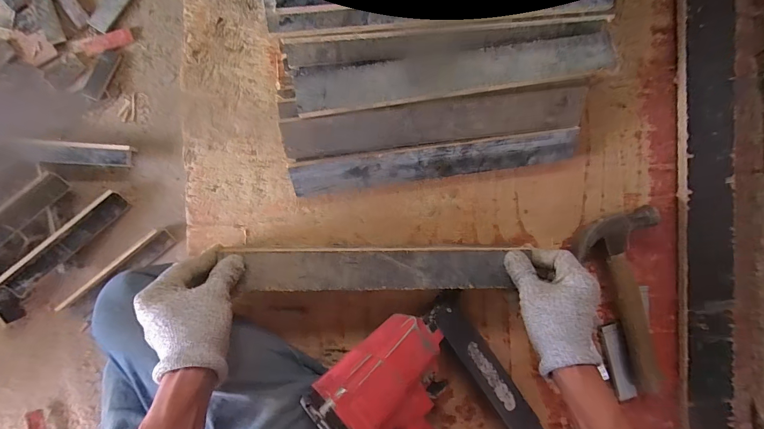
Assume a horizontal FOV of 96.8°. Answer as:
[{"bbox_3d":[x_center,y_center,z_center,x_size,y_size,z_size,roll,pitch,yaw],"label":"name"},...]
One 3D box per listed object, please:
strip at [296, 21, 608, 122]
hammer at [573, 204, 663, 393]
[{"bbox_3d":[0.081,-0.164,0.380,0.353,0.015,0.057,-9,88,0],"label":"strip"},{"bbox_3d":[0.347,0.119,0.458,0.110,0.027,0.258,-22,92,-4],"label":"hammer"}]

